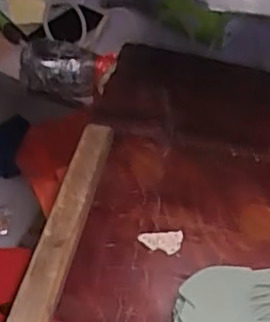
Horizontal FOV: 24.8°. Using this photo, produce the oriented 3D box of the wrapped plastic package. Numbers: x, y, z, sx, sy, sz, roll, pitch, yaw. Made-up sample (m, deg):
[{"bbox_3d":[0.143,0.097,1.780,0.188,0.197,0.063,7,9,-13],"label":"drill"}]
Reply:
[{"bbox_3d":[-0.097,-0.129,0.877,0.131,0.068,0.055,3,43,11],"label":"wrapped plastic package"}]

